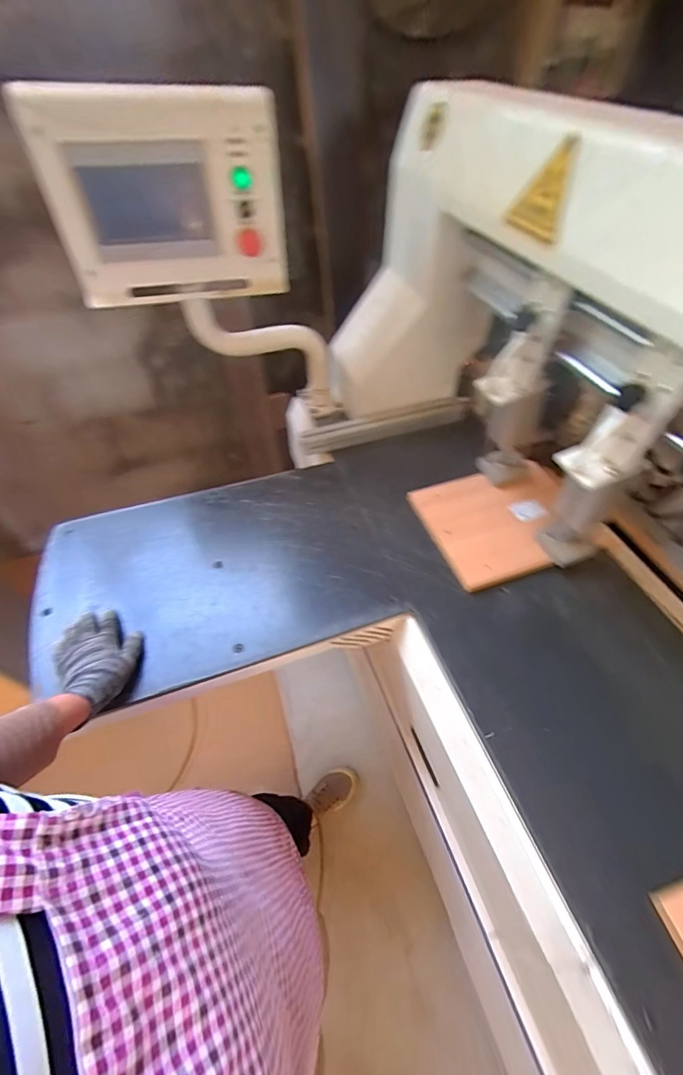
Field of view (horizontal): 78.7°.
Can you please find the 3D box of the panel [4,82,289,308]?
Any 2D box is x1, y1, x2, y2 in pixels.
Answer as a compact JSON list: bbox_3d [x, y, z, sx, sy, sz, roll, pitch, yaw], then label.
[{"bbox_3d":[-0.277,-0.524,0.666,0.352,0.263,0.077,-6,52,-6],"label":"panel"}]

